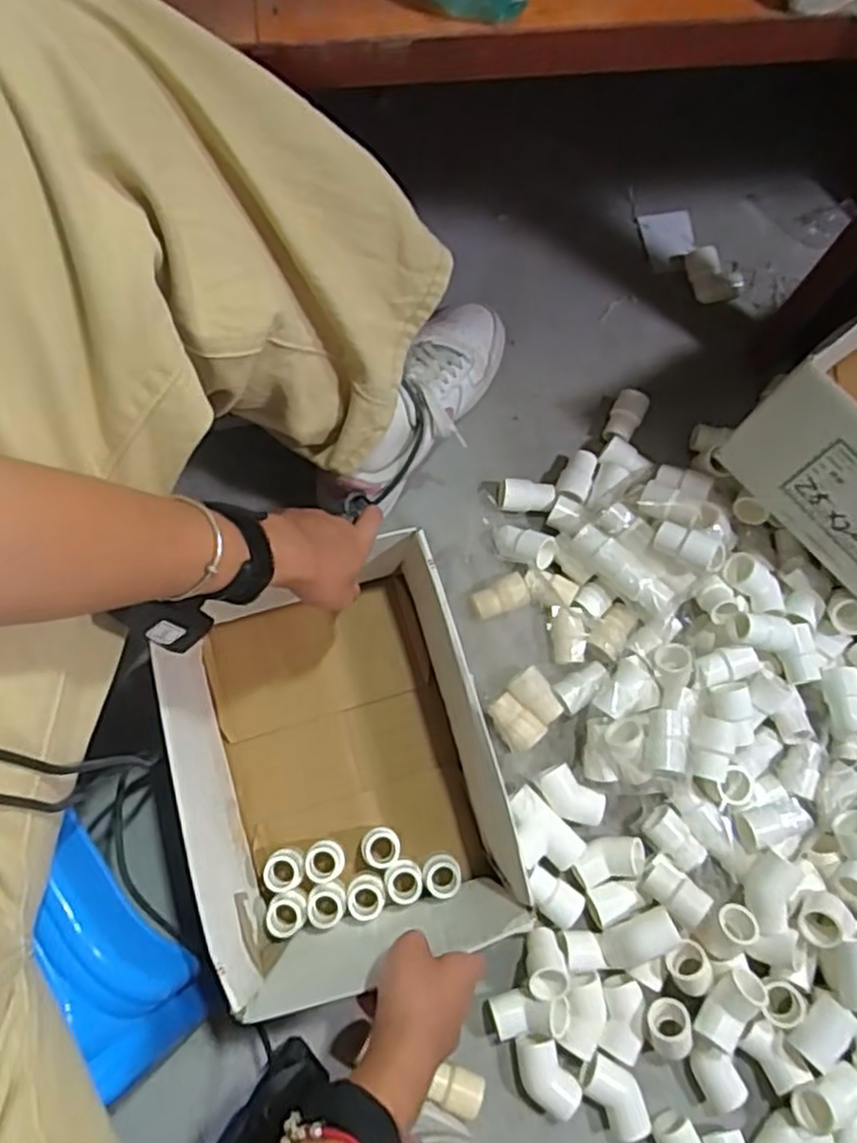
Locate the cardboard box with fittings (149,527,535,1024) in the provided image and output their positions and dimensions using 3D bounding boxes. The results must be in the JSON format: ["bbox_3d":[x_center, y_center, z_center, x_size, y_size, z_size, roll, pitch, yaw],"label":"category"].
[{"bbox_3d":[-0.072,0.150,0.592,0.219,0.122,0.300,-16,76,-5],"label":"cardboard box with fittings"}]

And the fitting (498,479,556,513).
[{"bbox_3d":[0.092,-0.071,0.697,0.053,0.024,0.029,-1,75,-2],"label":"fitting"}]

